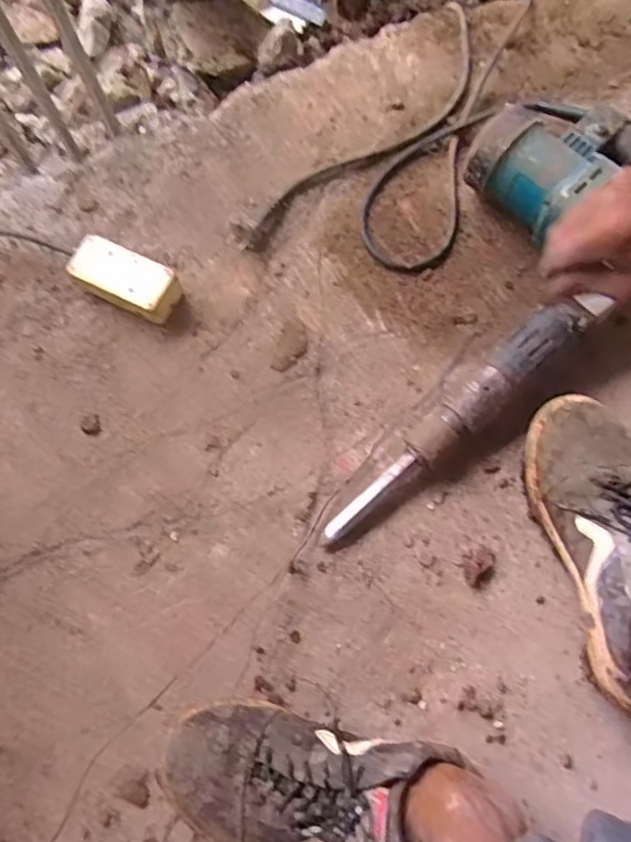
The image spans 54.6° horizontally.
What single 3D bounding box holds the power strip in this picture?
[{"bbox_3d":[-0.207,-0.152,0.670,0.118,0.041,0.057,23,74,9],"label":"power strip"}]

